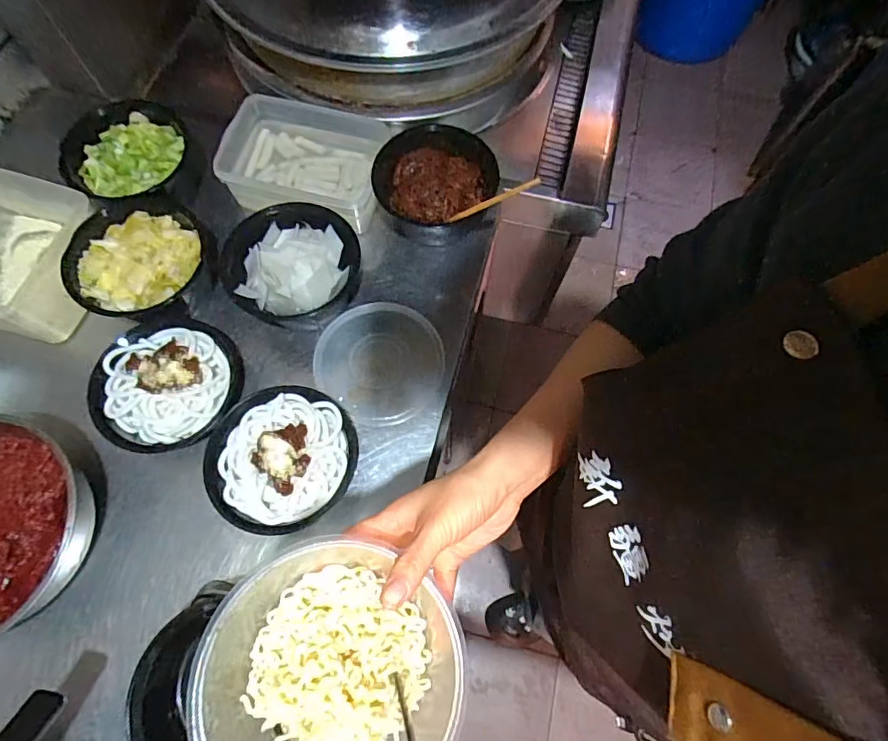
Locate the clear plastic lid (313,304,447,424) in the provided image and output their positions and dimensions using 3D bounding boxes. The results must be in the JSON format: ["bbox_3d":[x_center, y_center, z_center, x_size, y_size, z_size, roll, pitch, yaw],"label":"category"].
[{"bbox_3d":[-0.082,-0.017,0.668,0.164,0.013,0.168,42,75,14],"label":"clear plastic lid"}]

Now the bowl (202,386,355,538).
[{"bbox_3d":[-0.191,0.105,0.590,0.170,0.064,0.162,0,69,0],"label":"bowl"}]

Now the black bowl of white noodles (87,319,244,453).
[{"bbox_3d":[-0.347,0.019,0.616,0.164,0.060,0.157,0,69,0],"label":"black bowl of white noodles"}]

